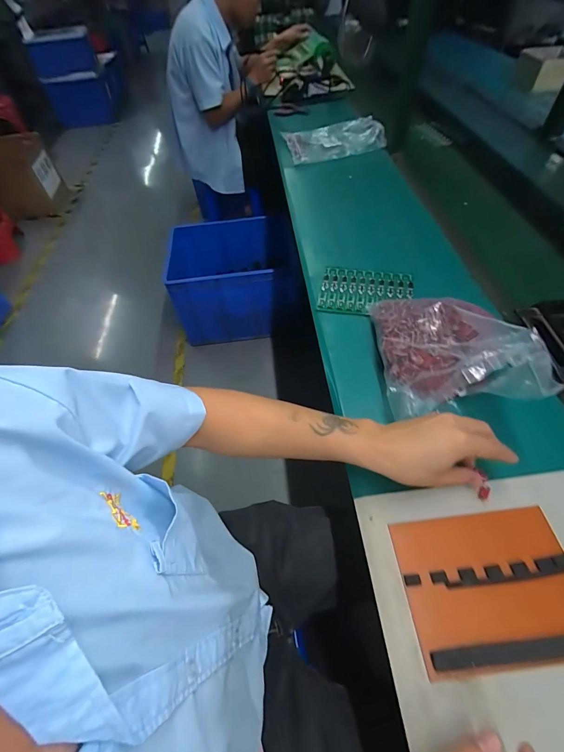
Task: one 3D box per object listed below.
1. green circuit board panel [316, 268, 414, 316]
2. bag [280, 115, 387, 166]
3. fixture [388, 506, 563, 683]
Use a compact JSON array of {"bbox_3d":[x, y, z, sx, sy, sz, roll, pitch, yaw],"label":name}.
[{"bbox_3d":[0.151,-0.152,0.606,0.158,0.009,0.112,8,55,10],"label":"green circuit board panel"},{"bbox_3d":[0.145,-0.690,0.979,0.263,0.041,0.186,-13,54,-5],"label":"bag"},{"bbox_3d":[0.211,0.207,0.336,0.167,0.008,0.130,-7,54,-1],"label":"fixture"}]

